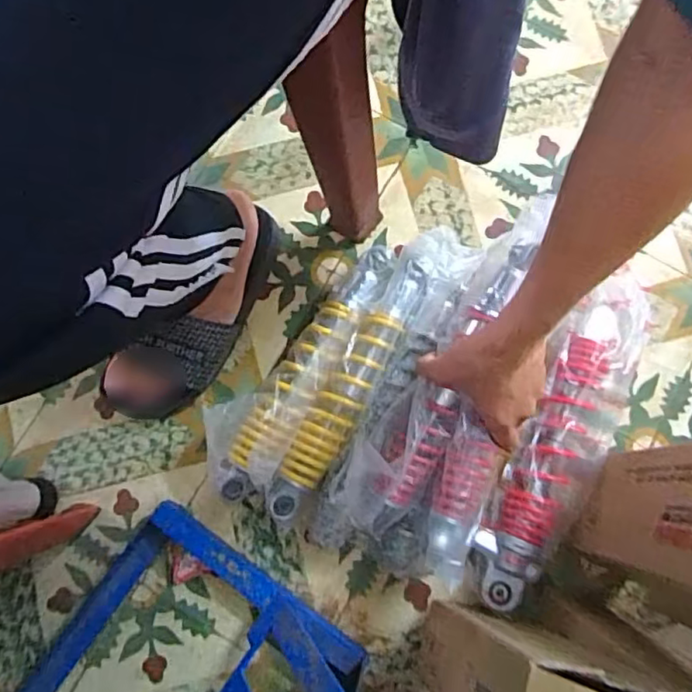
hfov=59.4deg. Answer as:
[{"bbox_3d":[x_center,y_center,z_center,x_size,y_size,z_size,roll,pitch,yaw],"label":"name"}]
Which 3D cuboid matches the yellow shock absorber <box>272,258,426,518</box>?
[{"bbox_3d":[0.006,0.044,0.650,0.049,0.056,0.303,29,81,6],"label":"yellow shock absorber"}]

